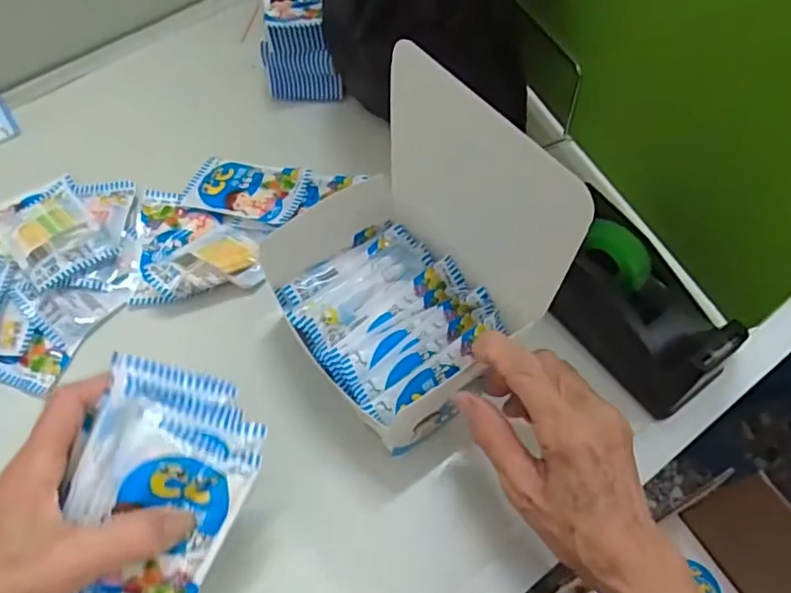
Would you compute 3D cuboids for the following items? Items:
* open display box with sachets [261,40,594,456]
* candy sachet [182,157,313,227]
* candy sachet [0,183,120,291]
[{"bbox_3d":[-0.005,-0.021,0.332,0.119,0.158,0.151,-34,65,-16],"label":"open display box with sachets"},{"bbox_3d":[-0.125,-0.092,0.489,0.100,0.008,0.059,14,62,9],"label":"candy sachet"},{"bbox_3d":[-0.269,-0.049,0.456,0.062,0.015,0.090,-40,67,-19],"label":"candy sachet"}]

